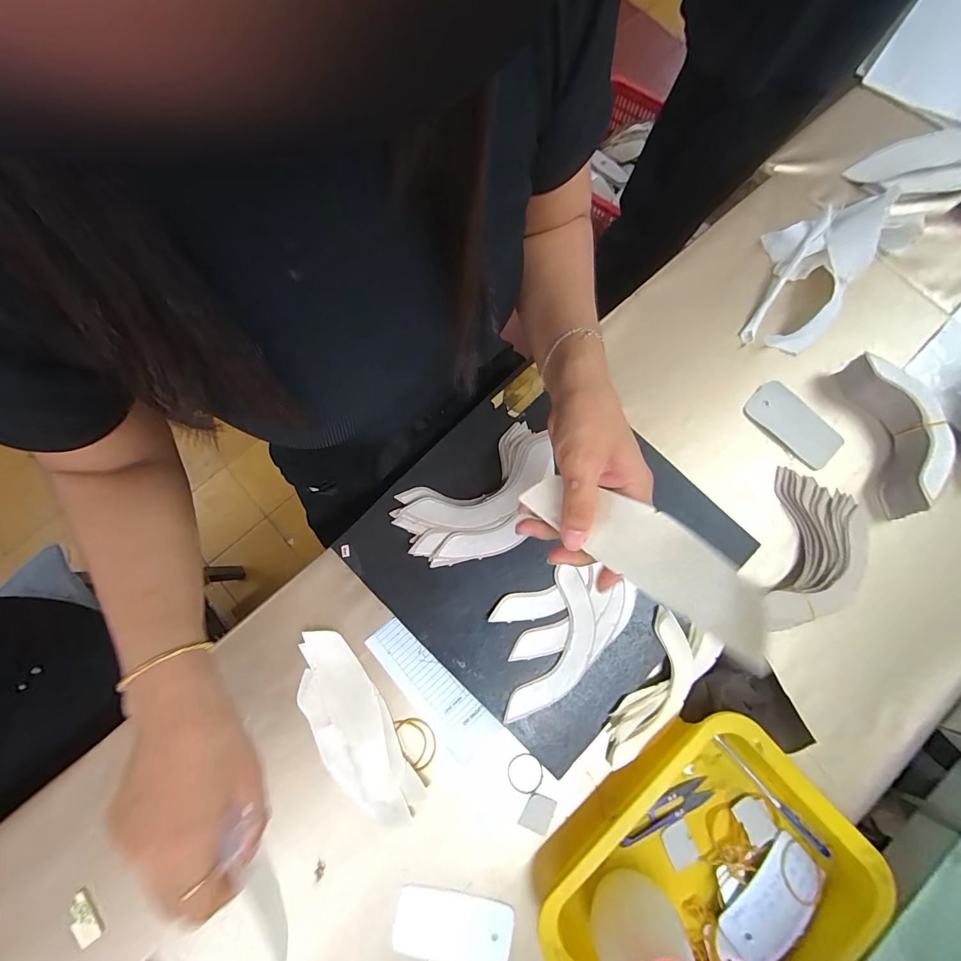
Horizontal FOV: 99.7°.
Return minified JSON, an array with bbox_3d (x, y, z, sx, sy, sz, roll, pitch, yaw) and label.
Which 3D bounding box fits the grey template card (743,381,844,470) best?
[{"bbox_3d":[0.346,-0.062,0.448,0.051,0.007,0.101,-42,79,-2],"label":"grey template card"}]

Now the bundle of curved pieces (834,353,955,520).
[{"bbox_3d":[0.440,-0.048,0.422,0.072,0.039,0.167,-2,79,0],"label":"bundle of curved pieces"}]

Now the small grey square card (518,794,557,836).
[{"bbox_3d":[0.053,0.309,0.375,0.026,0.004,0.030,26,80,5],"label":"small grey square card"}]

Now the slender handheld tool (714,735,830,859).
[{"bbox_3d":[0.267,0.291,0.375,0.007,0.008,0.131,-42,79,-8],"label":"slender handheld tool"}]

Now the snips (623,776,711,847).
[{"bbox_3d":[0.170,0.307,0.373,0.094,0.007,0.026,-34,81,-6],"label":"snips"}]

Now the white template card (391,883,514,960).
[{"bbox_3d":[-0.025,0.401,0.363,0.104,0.004,0.056,11,82,3],"label":"white template card"}]

